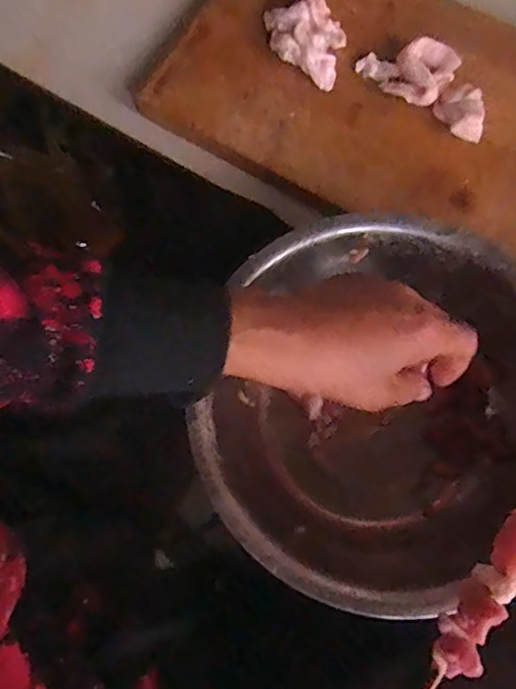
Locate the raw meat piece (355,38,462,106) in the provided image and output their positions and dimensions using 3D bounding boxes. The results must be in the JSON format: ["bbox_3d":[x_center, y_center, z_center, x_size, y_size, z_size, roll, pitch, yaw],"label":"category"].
[{"bbox_3d":[0.113,-0.209,0.414,0.064,0.011,0.051,33,78,10],"label":"raw meat piece"}]

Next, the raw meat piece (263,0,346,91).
[{"bbox_3d":[0.038,-0.236,0.417,0.074,0.023,0.052,37,78,11],"label":"raw meat piece"}]

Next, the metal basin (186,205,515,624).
[{"bbox_3d":[0.074,0.046,0.359,0.218,0.098,0.228,0,74,1],"label":"metal basin"}]

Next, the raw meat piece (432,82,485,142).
[{"bbox_3d":[0.152,-0.168,0.402,0.033,0.012,0.041,-30,76,-7],"label":"raw meat piece"}]

